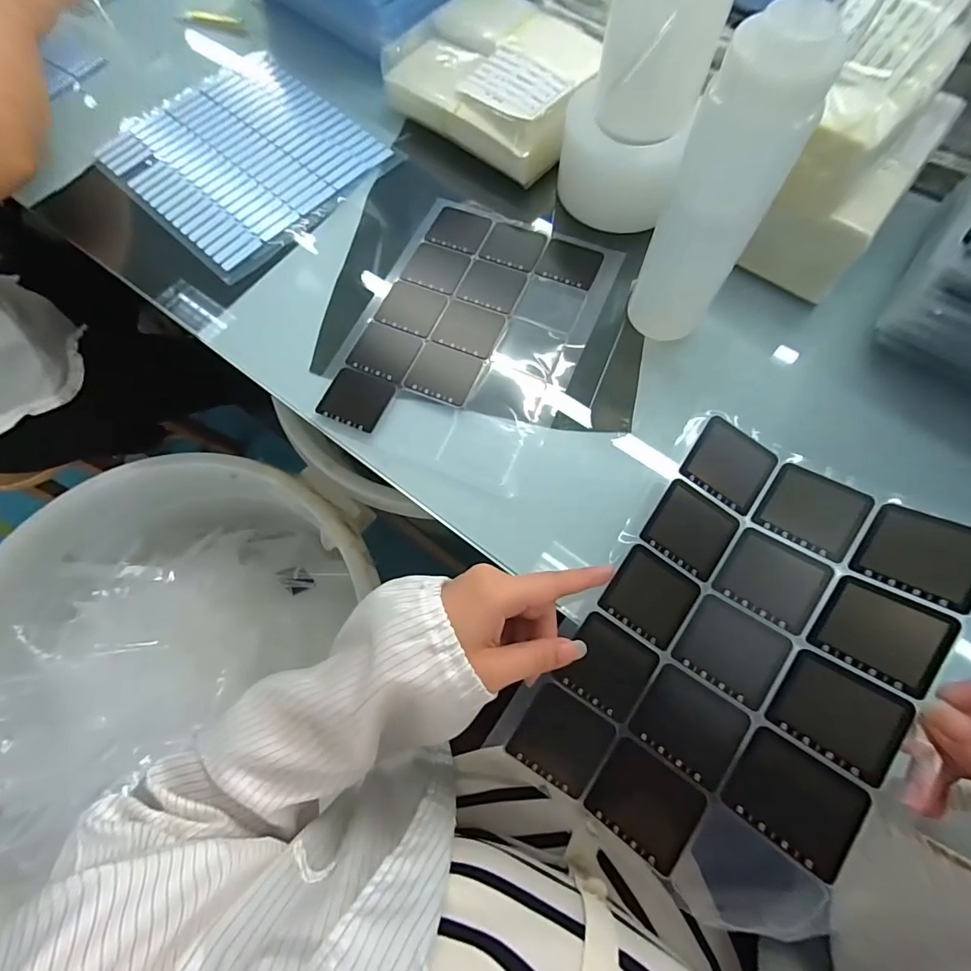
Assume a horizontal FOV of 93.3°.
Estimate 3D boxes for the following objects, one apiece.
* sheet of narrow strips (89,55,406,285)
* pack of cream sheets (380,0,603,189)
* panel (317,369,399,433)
[{"bbox_3d":[-0.273,-0.370,0.510,0.239,0.010,0.280,-43,74,-13],"label":"sheet of narrow strips"},{"bbox_3d":[0.017,-0.432,0.484,0.216,0.055,0.166,38,75,14],"label":"pack of cream sheets"},{"bbox_3d":[-0.112,-0.075,0.396,0.058,0.004,0.049,22,72,10],"label":"panel"}]

